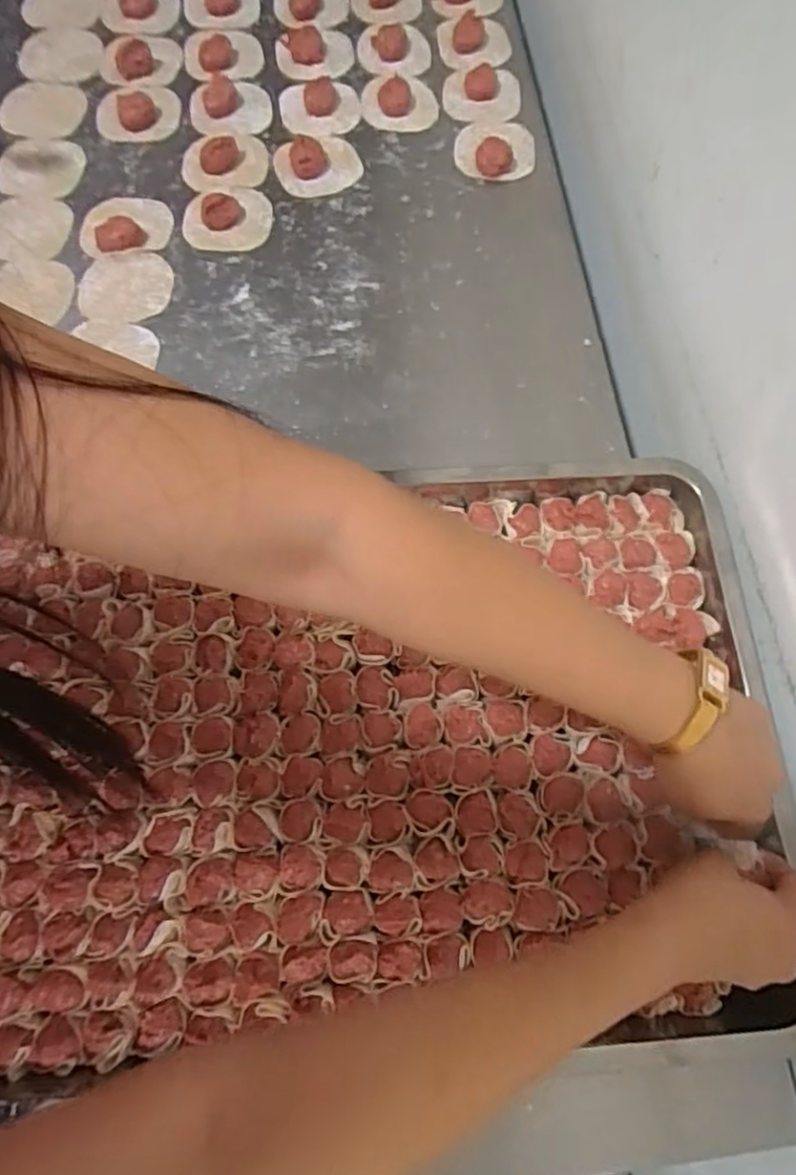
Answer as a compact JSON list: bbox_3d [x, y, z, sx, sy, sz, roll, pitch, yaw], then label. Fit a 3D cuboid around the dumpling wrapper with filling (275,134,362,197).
[{"bbox_3d":[-0.079,-0.430,0.671,0.086,0.018,0.072,-30,75,-12],"label":"dumpling wrapper with filling"}]

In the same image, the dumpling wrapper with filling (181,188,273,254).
[{"bbox_3d":[-0.166,-0.358,0.641,0.080,0.015,0.078,1,71,-2],"label":"dumpling wrapper with filling"}]

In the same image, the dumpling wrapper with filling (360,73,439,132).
[{"bbox_3d":[0.001,-0.513,0.701,0.081,0.014,0.070,4,71,-1],"label":"dumpling wrapper with filling"}]

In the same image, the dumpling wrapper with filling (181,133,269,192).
[{"bbox_3d":[-0.174,-0.427,0.666,0.085,0.016,0.070,-15,72,-8],"label":"dumpling wrapper with filling"}]

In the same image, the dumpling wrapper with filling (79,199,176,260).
[{"bbox_3d":[-0.260,-0.346,0.629,0.087,0.015,0.070,-25,74,-10],"label":"dumpling wrapper with filling"}]

